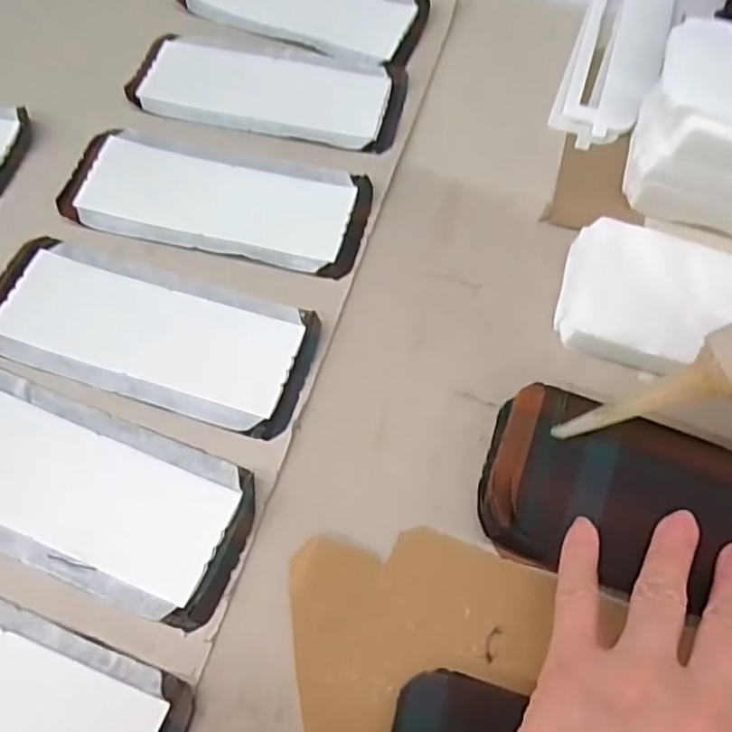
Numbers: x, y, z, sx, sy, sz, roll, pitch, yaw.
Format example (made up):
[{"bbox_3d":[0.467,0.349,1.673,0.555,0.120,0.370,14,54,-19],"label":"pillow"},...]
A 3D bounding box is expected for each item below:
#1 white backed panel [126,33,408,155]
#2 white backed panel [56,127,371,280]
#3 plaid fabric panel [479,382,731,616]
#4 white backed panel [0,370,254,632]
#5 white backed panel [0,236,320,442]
[{"bbox_3d":[-0.060,-0.171,0.398,0.165,0.005,0.073,12,64,5],"label":"white backed panel"},{"bbox_3d":[-0.083,-0.094,0.361,0.165,0.004,0.068,13,64,5],"label":"white backed panel"},{"bbox_3d":[0.135,0.066,0.271,0.170,0.018,0.074,19,65,8],"label":"plaid fabric panel"},{"bbox_3d":[-0.131,0.053,0.285,0.163,0.005,0.070,20,65,9],"label":"white backed panel"},{"bbox_3d":[-0.110,-0.018,0.322,0.165,0.006,0.070,16,64,7],"label":"white backed panel"}]

